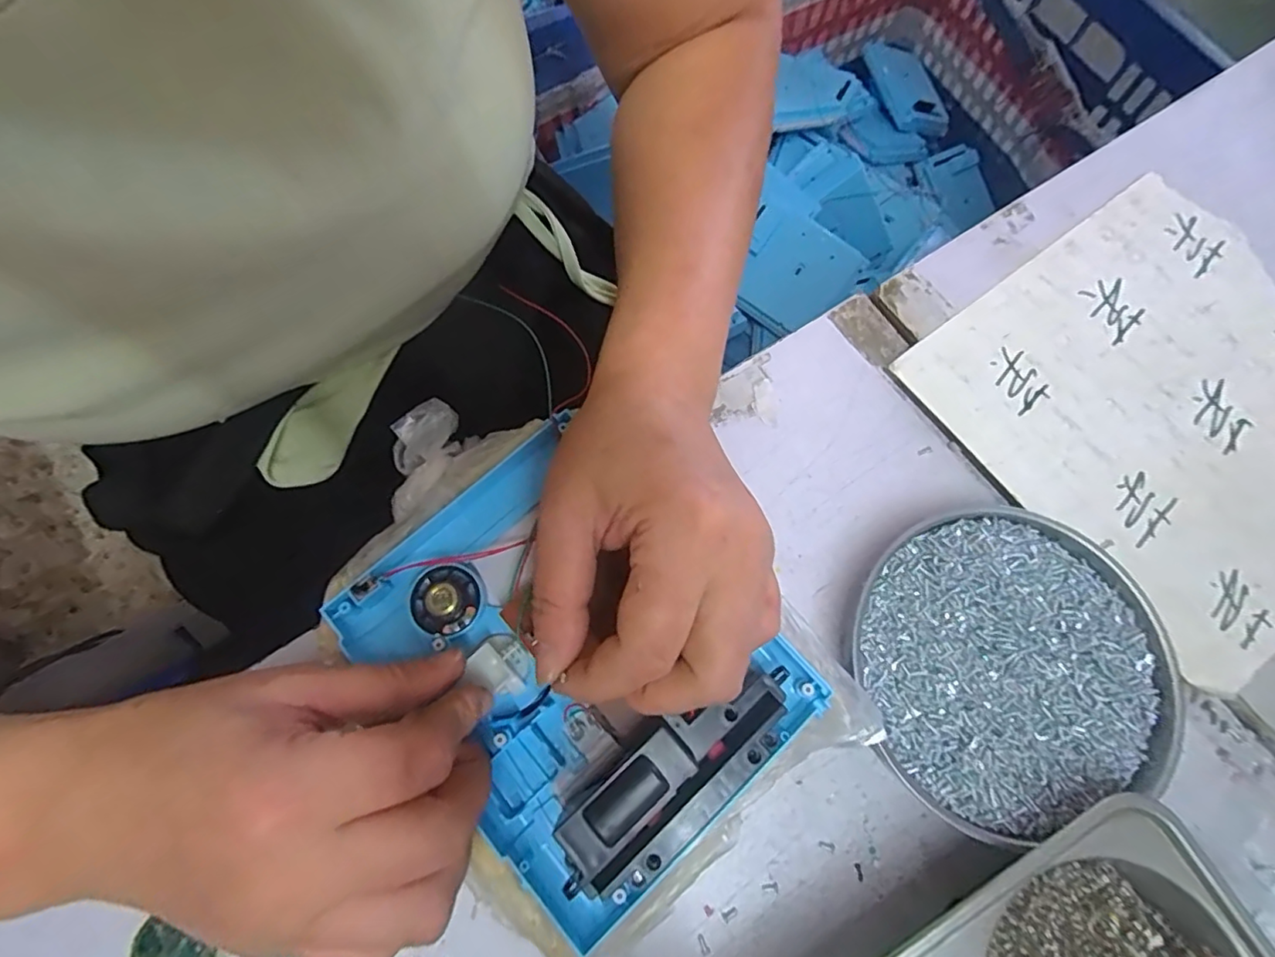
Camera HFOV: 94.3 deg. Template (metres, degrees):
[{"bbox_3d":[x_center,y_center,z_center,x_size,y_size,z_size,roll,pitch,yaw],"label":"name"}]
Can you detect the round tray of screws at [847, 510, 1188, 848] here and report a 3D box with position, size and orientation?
[{"bbox_3d":[0.163,0.080,0.264,0.129,0.019,0.125,0,73,0],"label":"round tray of screws"}]

